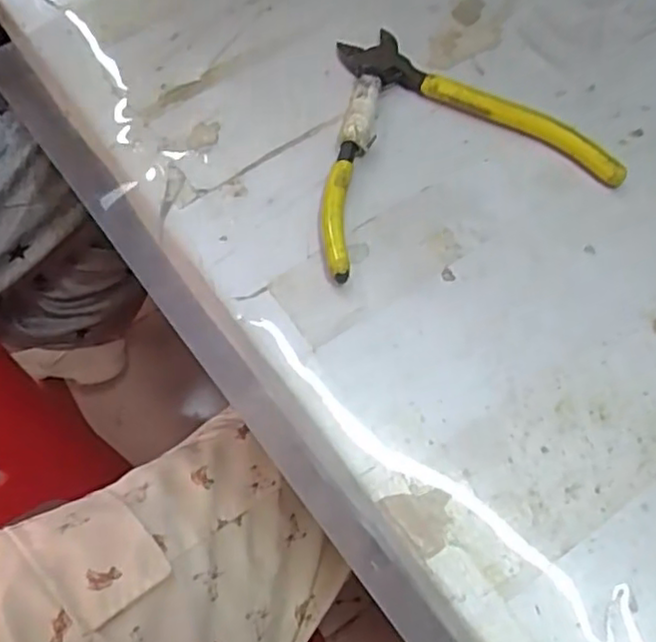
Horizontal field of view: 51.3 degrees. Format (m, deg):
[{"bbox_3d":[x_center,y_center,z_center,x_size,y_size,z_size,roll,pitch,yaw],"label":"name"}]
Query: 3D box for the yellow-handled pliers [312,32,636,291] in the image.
[{"bbox_3d":[0.042,-0.093,0.323,0.133,0.012,0.136,-19,58,-8],"label":"yellow-handled pliers"}]

